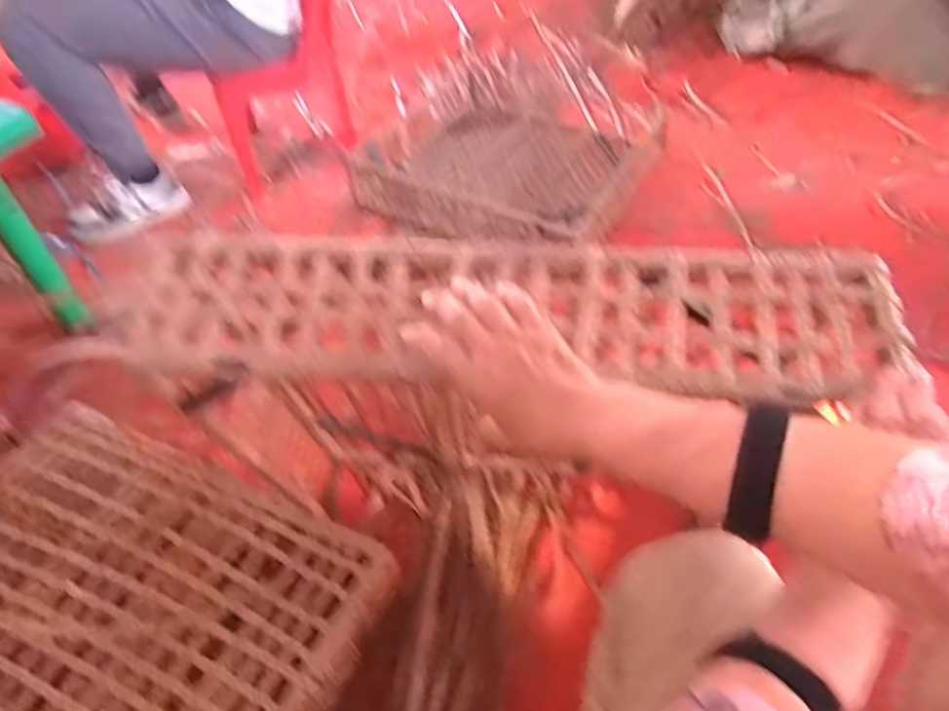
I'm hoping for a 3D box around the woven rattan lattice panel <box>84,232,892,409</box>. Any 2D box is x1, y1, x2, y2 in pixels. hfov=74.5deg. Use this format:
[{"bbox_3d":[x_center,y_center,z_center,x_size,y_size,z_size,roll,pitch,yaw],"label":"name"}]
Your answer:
[{"bbox_3d":[0.020,-0.039,0.507,0.607,0.020,0.132,3,65,4],"label":"woven rattan lattice panel"}]

